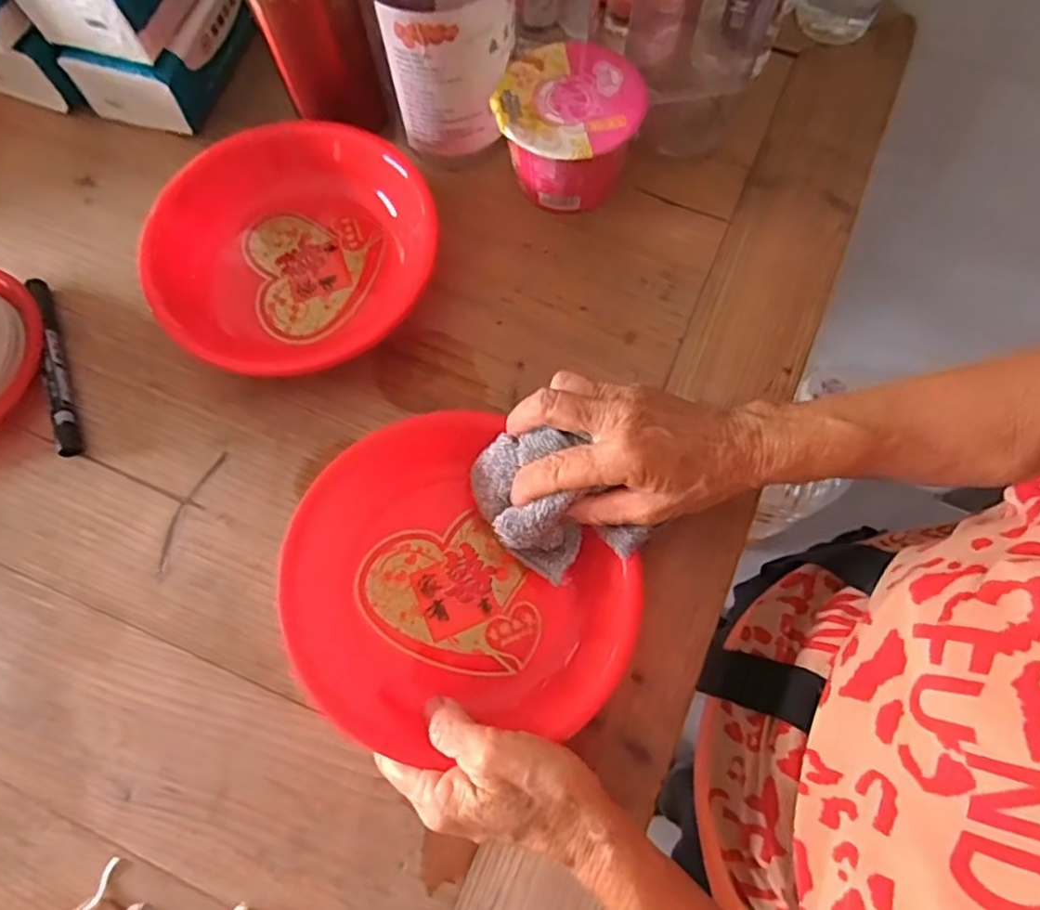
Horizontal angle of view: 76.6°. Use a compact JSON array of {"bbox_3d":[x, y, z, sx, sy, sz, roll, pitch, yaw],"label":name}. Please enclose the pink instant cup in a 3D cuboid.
[{"bbox_3d":[0.033,-0.225,0.463,0.094,0.069,0.089,0,73,1],"label":"pink instant cup"}]

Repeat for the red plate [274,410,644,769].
[{"bbox_3d":[-0.036,0.075,0.367,0.165,0.061,0.188,-40,76,-10],"label":"red plate"}]

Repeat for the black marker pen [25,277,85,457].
[{"bbox_3d":[-0.314,-0.062,0.445,0.014,0.016,0.138,-20,73,-5],"label":"black marker pen"}]

